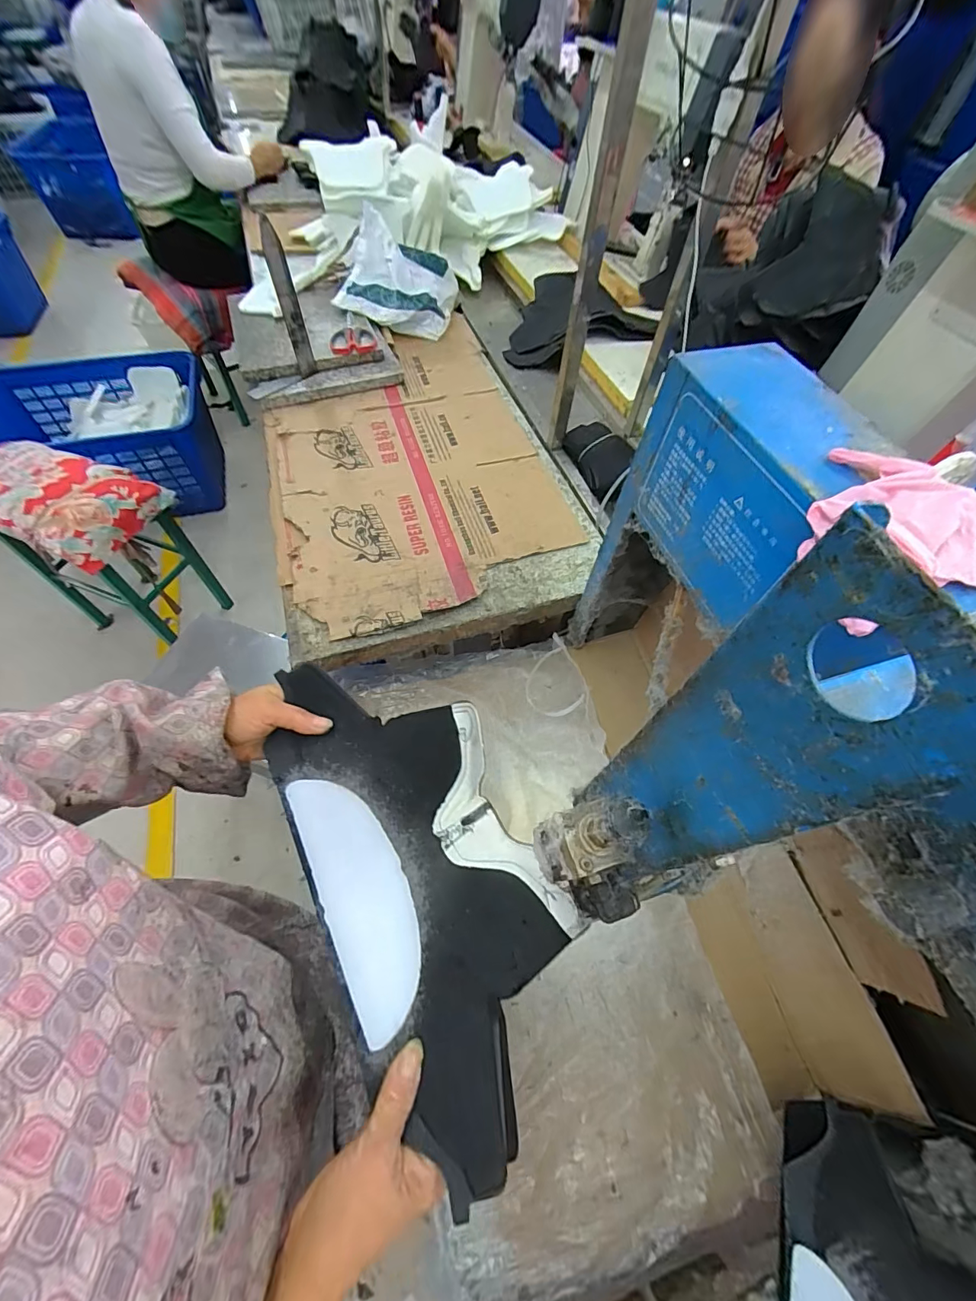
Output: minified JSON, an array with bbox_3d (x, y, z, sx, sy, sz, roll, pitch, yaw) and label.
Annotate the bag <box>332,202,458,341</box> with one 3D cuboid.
[{"bbox_3d":[-0.225,-0.933,1.145,0.275,0.144,0.274,3,59,-2],"label":"bag"}]

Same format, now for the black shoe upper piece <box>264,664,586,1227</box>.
[{"bbox_3d":[-0.050,0.168,0.376,0.171,0.076,0.348,-23,64,-14],"label":"black shoe upper piece"}]

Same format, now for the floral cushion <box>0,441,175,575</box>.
[{"bbox_3d":[-1.059,-0.371,1.128,0.437,0.123,0.269,19,60,8],"label":"floral cushion"}]

